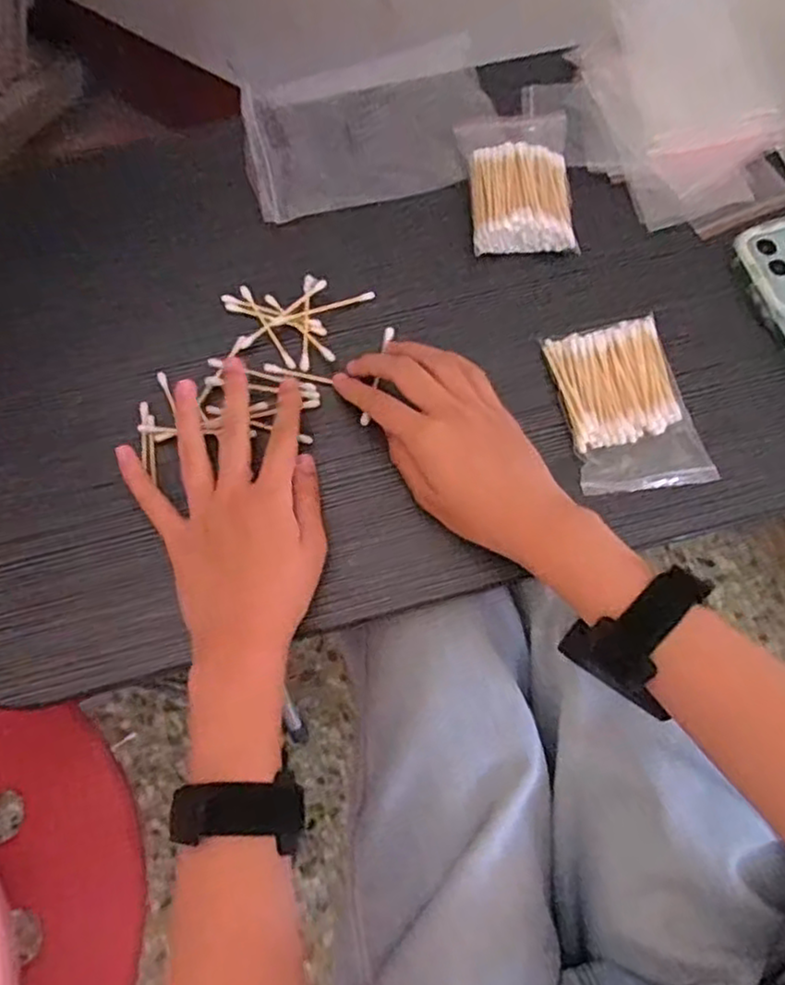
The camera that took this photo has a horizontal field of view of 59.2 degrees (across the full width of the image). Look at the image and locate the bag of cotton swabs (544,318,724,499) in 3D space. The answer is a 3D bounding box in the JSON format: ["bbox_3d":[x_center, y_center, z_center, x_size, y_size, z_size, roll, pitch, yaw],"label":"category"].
[{"bbox_3d":[0.138,-0.051,0.411,0.069,0.018,0.110,-10,69,-3],"label":"bag of cotton swabs"}]

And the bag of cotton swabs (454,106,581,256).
[{"bbox_3d":[0.085,-0.215,0.472,0.071,0.024,0.113,0,69,1],"label":"bag of cotton swabs"}]

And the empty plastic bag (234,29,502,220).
[{"bbox_3d":[-0.018,-0.267,0.504,0.178,0.012,0.129,-15,70,-5],"label":"empty plastic bag"}]

